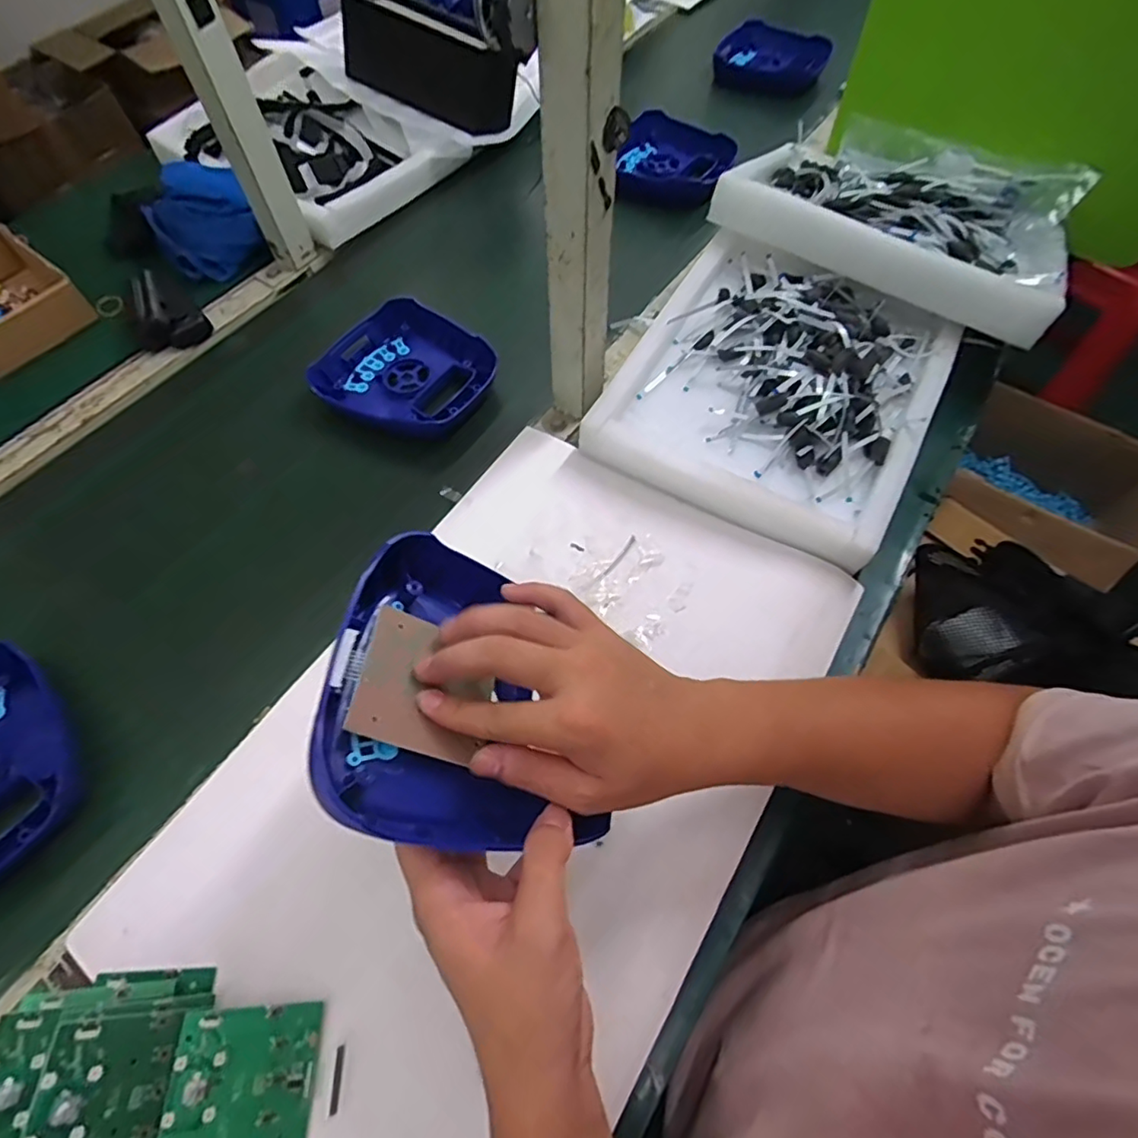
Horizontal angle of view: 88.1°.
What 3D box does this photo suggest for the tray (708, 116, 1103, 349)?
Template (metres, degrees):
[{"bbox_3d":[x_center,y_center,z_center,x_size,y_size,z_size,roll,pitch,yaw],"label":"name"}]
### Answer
[{"bbox_3d":[0.378,-0.412,0.662,0.347,0.067,0.287,28,65,15],"label":"tray"}]

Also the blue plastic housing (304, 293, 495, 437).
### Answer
[{"bbox_3d":[-0.179,-0.221,0.654,0.187,0.032,0.163,21,63,12],"label":"blue plastic housing"}]

